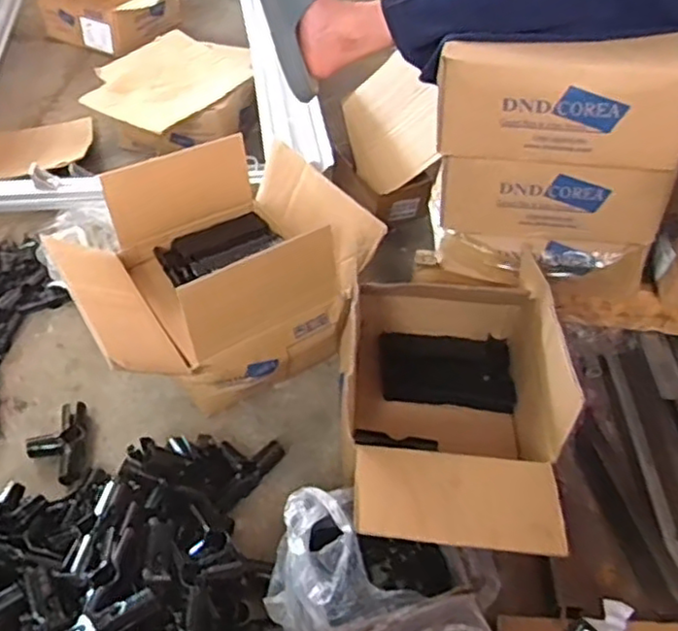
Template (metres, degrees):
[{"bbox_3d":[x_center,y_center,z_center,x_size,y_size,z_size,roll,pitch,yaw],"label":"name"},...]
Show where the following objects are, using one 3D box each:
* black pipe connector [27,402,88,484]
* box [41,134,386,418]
[{"bbox_3d":[-0.429,0.195,1.005,0.085,0.030,0.143,-9,47,-14],"label":"black pipe connector"},{"bbox_3d":[-0.221,-0.071,1.123,0.446,0.238,0.385,-23,52,-26],"label":"box"}]

